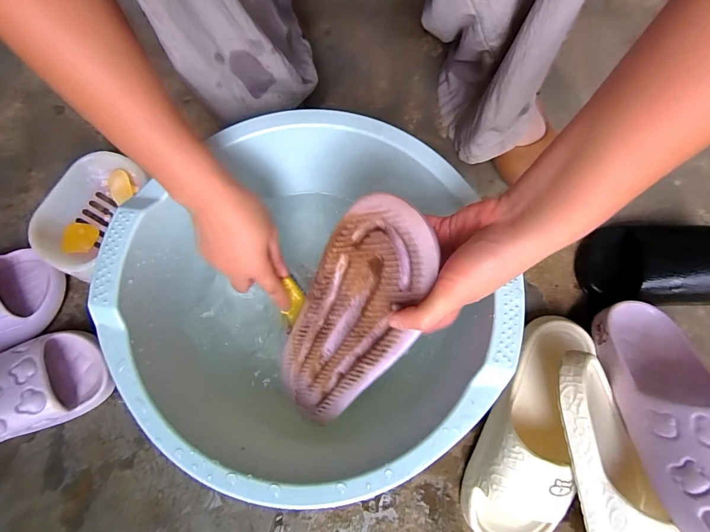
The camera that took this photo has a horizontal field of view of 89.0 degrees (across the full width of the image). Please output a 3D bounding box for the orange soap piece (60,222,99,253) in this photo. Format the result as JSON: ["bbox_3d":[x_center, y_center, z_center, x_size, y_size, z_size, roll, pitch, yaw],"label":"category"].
[{"bbox_3d":[-0.350,-0.035,0.462,0.033,0.022,0.041,-1,78,0],"label":"orange soap piece"}]

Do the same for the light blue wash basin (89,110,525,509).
[{"bbox_3d":[-0.046,0.031,0.376,0.343,0.127,0.348,0,77,-1],"label":"light blue wash basin"}]

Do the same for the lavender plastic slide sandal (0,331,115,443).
[{"bbox_3d":[-0.415,0.150,0.411,0.236,0.079,0.098,-18,78,-4],"label":"lavender plastic slide sandal"}]

